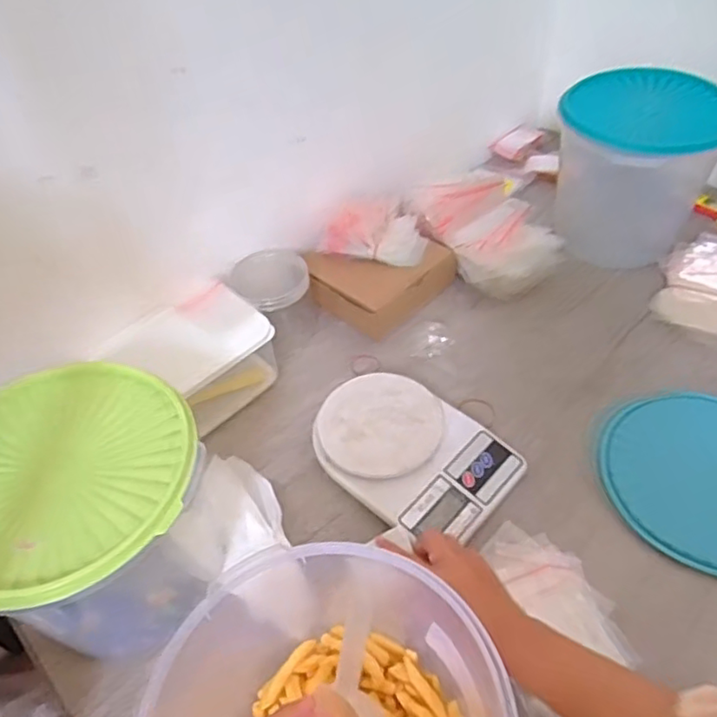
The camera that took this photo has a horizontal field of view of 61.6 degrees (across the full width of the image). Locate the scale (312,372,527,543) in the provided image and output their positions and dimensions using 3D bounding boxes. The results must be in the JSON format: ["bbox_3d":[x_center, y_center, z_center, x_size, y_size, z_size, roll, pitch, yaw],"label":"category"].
[{"bbox_3d":[0.053,0.094,0.641,0.208,0.029,0.149,34,60,31],"label":"scale"}]

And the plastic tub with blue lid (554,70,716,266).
[{"bbox_3d":[0.379,-0.244,0.837,0.194,0.234,0.228,28,57,27],"label":"plastic tub with blue lid"}]

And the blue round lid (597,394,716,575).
[{"bbox_3d":[0.358,0.121,0.603,0.204,0.016,0.192,-5,48,2],"label":"blue round lid"}]

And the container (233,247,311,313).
[{"bbox_3d":[-0.105,-0.094,0.742,0.091,0.044,0.081,-16,49,-8],"label":"container"}]

